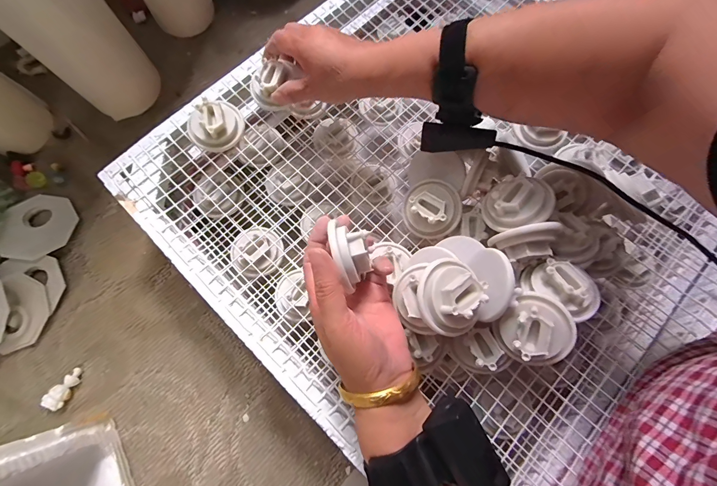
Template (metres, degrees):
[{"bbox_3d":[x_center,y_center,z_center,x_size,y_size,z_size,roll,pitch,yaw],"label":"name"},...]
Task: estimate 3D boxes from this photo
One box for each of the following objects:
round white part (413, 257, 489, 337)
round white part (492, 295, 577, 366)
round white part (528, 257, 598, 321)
[{"bbox_3d":[0.076,0.043,0.261,0.058,0.023,0.059,0,76,-2],"label":"round white part"},{"bbox_3d":[0.156,0.076,0.282,0.054,0.039,0.058,0,76,-2],"label":"round white part"},{"bbox_3d":[0.191,0.039,0.288,0.044,0.028,0.055,-36,79,-10],"label":"round white part"}]

